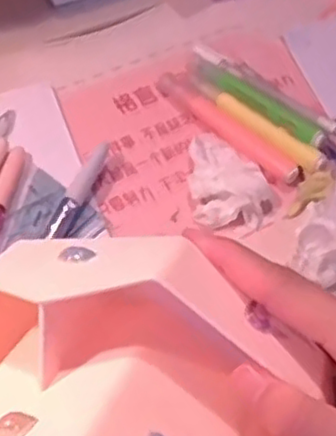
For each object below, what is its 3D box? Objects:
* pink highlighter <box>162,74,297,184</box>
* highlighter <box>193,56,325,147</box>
[{"bbox_3d":[0.043,-0.067,0.502,0.013,0.013,0.131,-38,63,-24],"label":"pink highlighter"},{"bbox_3d":[0.065,-0.087,0.515,0.019,0.022,0.126,-35,62,-23],"label":"highlighter"}]

